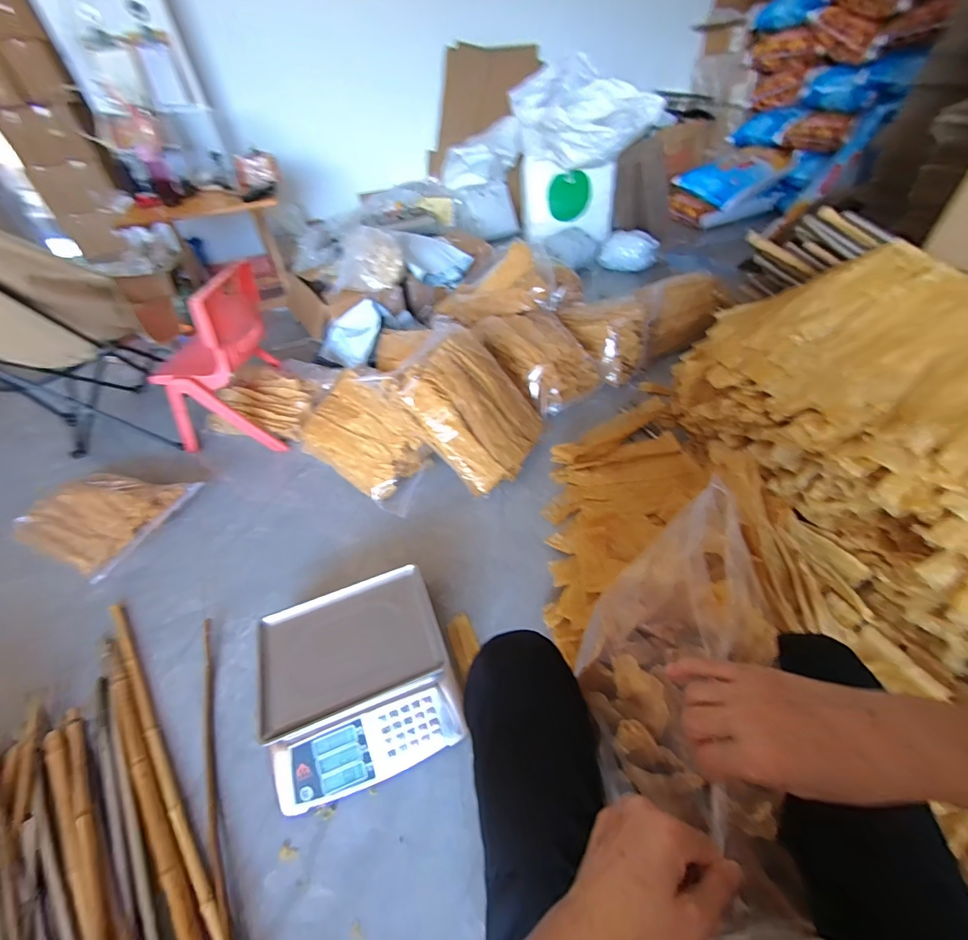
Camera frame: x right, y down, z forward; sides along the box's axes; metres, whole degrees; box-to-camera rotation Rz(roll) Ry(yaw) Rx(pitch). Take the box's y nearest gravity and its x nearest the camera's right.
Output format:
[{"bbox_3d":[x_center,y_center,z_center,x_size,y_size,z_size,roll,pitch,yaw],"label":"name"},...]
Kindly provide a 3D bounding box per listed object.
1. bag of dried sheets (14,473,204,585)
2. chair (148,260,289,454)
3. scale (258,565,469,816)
[{"bbox_3d":[-1.052,0.107,1.179,0.389,0.098,0.317,14,49,18],"label":"bag of dried sheets"},{"bbox_3d":[-0.814,-0.338,1.321,0.296,0.468,0.325,0,46,5],"label":"chair"},{"bbox_3d":[-0.239,0.394,0.818,0.332,0.147,0.331,-19,47,-13],"label":"scale"}]

